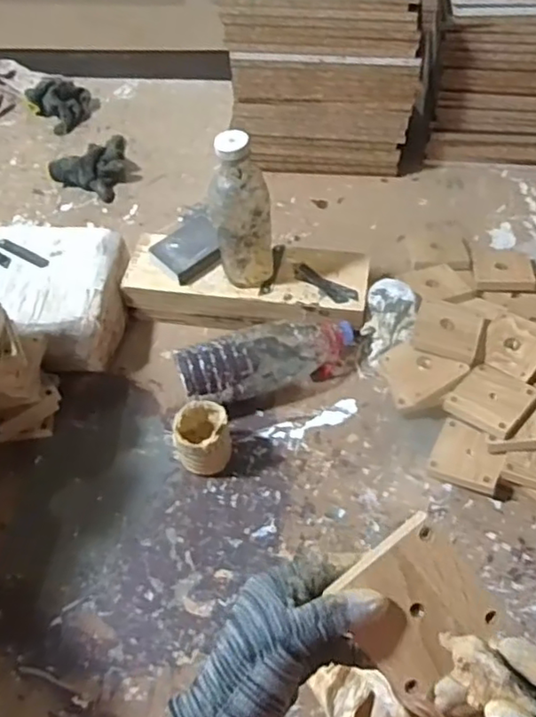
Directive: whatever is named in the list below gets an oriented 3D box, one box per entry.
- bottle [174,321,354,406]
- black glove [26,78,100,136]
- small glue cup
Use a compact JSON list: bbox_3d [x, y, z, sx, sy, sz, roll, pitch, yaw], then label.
[{"bbox_3d":[-0.002,-0.001,0.822,0.232,0.072,0.077,-14,54,-22],"label":"bottle"},{"bbox_3d":[-0.384,-0.481,1.193,0.123,0.063,0.092,-17,55,-10],"label":"black glove"},{"bbox_3d":[-0.077,0.099,0.761,0.064,0.073,0.068,-1,53,2],"label":"small glue cup"}]

